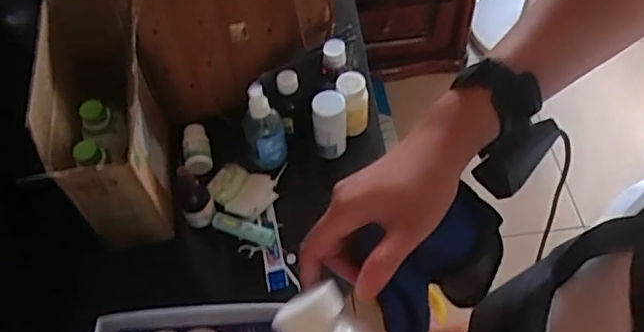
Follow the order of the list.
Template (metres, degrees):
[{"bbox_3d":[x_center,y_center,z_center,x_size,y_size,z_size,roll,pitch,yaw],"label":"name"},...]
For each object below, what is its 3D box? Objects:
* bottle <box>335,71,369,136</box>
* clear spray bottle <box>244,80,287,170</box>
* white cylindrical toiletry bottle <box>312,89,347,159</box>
[{"bbox_3d":[0.046,-0.092,0.892,0.051,0.098,0.051,1,56,3],"label":"bottle"},{"bbox_3d":[-0.081,-0.056,0.831,0.057,0.134,0.050,-15,57,-8],"label":"clear spray bottle"},{"bbox_3d":[0.012,-0.061,0.871,0.050,0.106,0.052,-1,56,2],"label":"white cylindrical toiletry bottle"}]

